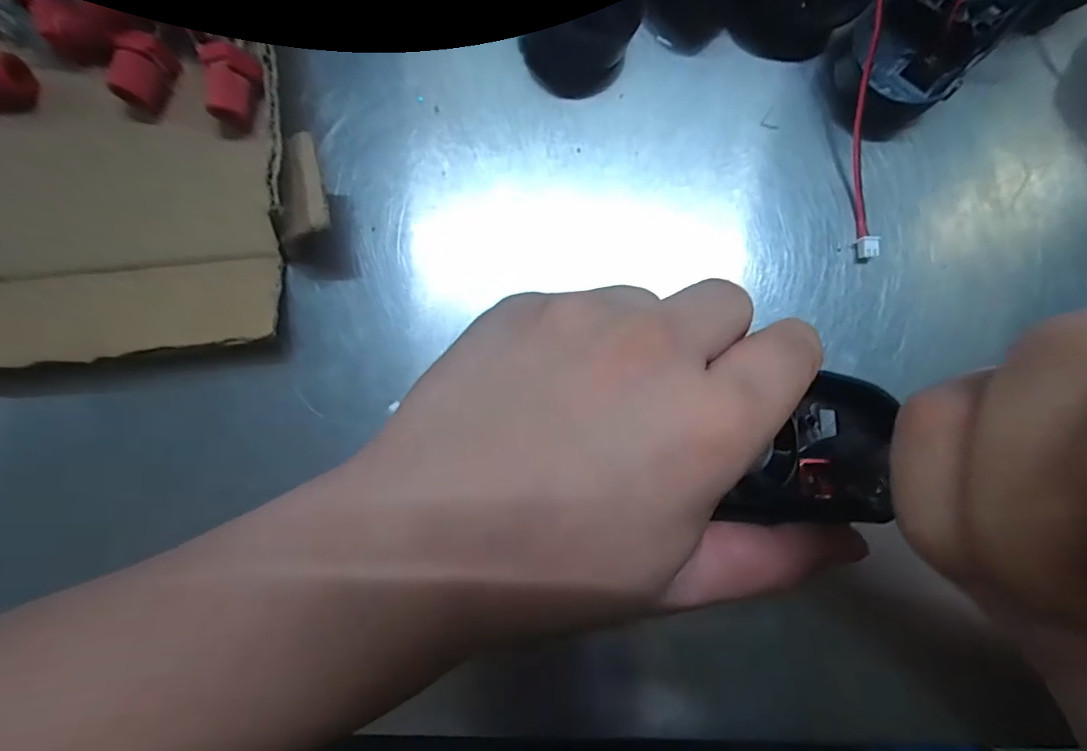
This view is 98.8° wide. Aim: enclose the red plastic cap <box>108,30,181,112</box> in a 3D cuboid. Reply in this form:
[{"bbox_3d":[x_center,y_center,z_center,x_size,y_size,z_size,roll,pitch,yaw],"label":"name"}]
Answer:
[{"bbox_3d":[-0.145,-0.109,0.168,0.012,0.014,0.023,12,83,-2],"label":"red plastic cap"}]

